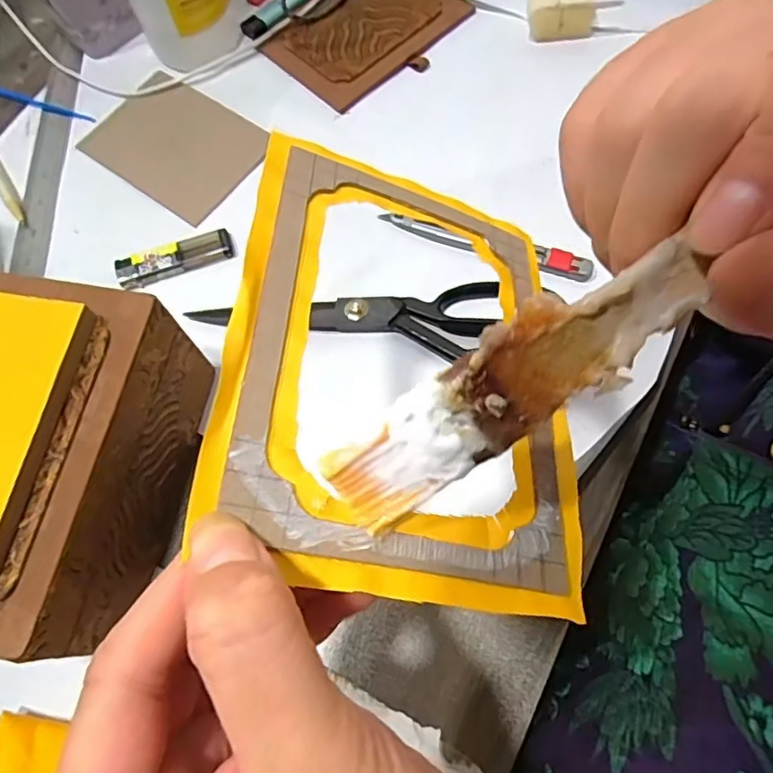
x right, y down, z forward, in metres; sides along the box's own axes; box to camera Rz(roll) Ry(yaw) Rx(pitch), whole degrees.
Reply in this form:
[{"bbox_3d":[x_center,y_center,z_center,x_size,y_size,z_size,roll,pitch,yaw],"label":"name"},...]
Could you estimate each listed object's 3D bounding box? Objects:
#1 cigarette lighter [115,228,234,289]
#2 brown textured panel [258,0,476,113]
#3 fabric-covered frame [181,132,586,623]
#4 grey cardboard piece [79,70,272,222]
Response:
[{"bbox_3d":[-0.150,-0.091,0.419,0.080,0.010,0.025,-18,68,-3],"label":"cigarette lighter"},{"bbox_3d":[-0.012,-0.295,0.482,0.108,0.013,0.146,42,77,18],"label":"brown textured panel"},{"bbox_3d":[0.009,-0.012,0.182,0.109,0.009,0.147,13,59,-17],"label":"fabric-covered frame"},{"bbox_3d":[-0.166,-0.191,0.463,0.131,0.006,0.093,35,78,14],"label":"grey cardboard piece"}]

